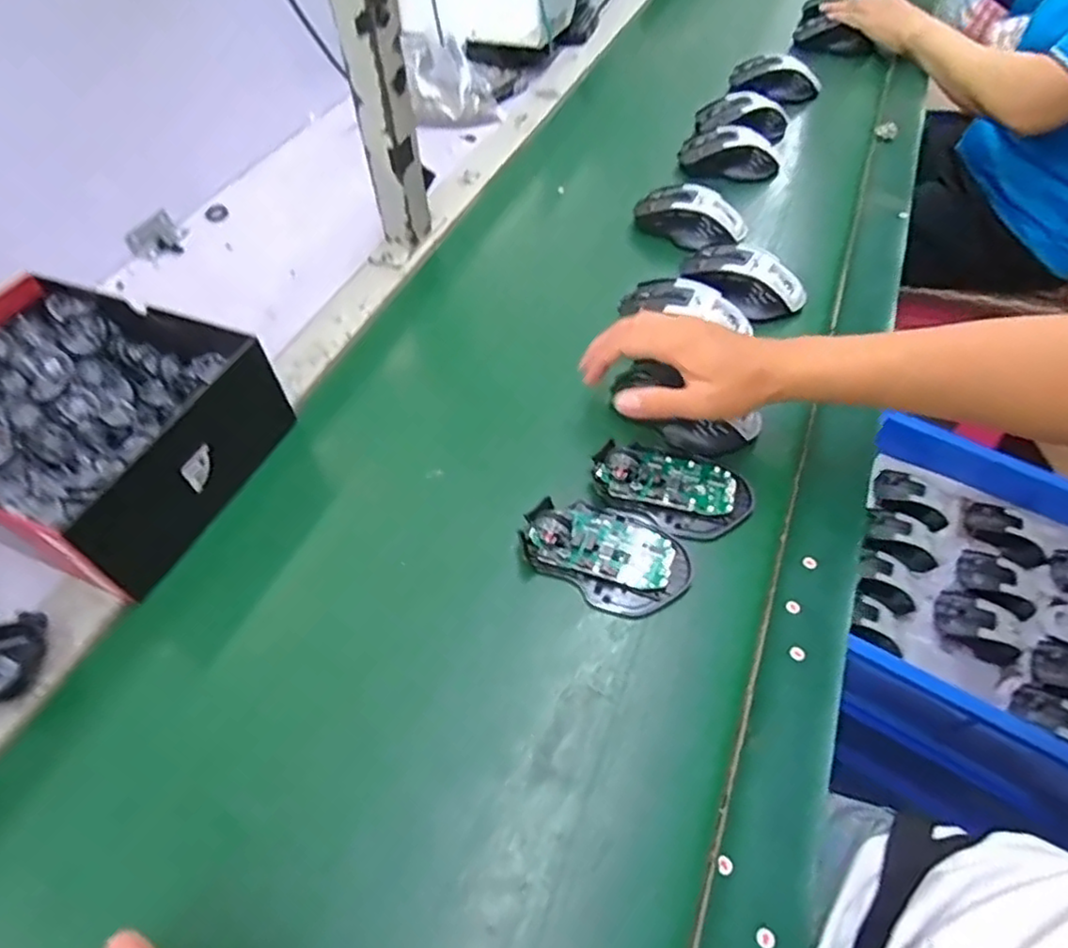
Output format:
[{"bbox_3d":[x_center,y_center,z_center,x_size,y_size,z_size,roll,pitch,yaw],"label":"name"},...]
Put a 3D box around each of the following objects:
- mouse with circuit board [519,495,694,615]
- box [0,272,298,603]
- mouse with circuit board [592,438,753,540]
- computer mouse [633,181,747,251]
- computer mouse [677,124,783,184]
[{"bbox_3d":[0.051,0.046,0.449,0.112,0.029,0.077,29,58,22],"label":"mouse with circuit board"},{"bbox_3d":[-0.343,-0.039,0.501,0.240,0.088,0.180,17,54,14],"label":"box"},{"bbox_3d":[0.102,0.006,0.485,0.111,0.021,0.067,24,57,19],"label":"mouse with circuit board"},{"bbox_3d":[0.162,-0.271,0.687,0.114,0.038,0.055,28,58,22],"label":"computer mouse"},{"bbox_3d":[0.230,-0.376,0.768,0.117,0.038,0.058,14,54,13],"label":"computer mouse"}]

